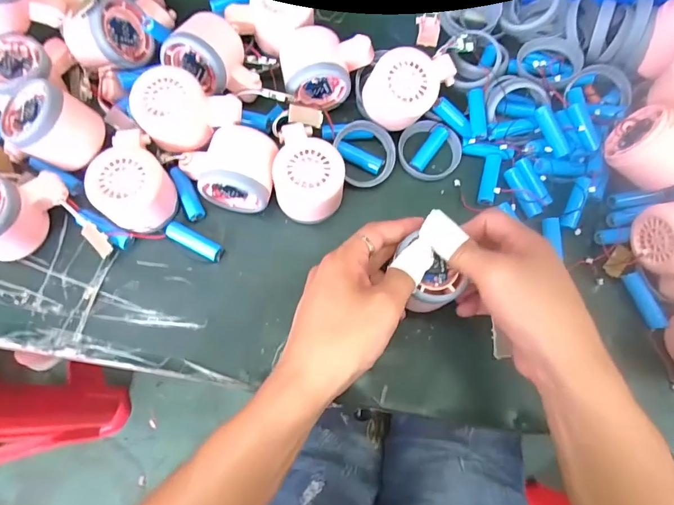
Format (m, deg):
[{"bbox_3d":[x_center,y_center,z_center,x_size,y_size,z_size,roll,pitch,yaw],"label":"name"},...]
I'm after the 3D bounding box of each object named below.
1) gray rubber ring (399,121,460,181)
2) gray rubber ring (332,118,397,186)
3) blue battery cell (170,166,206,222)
[{"bbox_3d":[0.088,-0.097,0.401,0.058,0.009,0.057,1,73,-2],"label":"gray rubber ring"},{"bbox_3d":[0.025,-0.090,0.390,0.059,0.007,0.059,0,89,-9],"label":"gray rubber ring"},{"bbox_3d":[-0.133,-0.052,0.375,0.015,0.012,0.050,-25,76,-9],"label":"blue battery cell"}]

